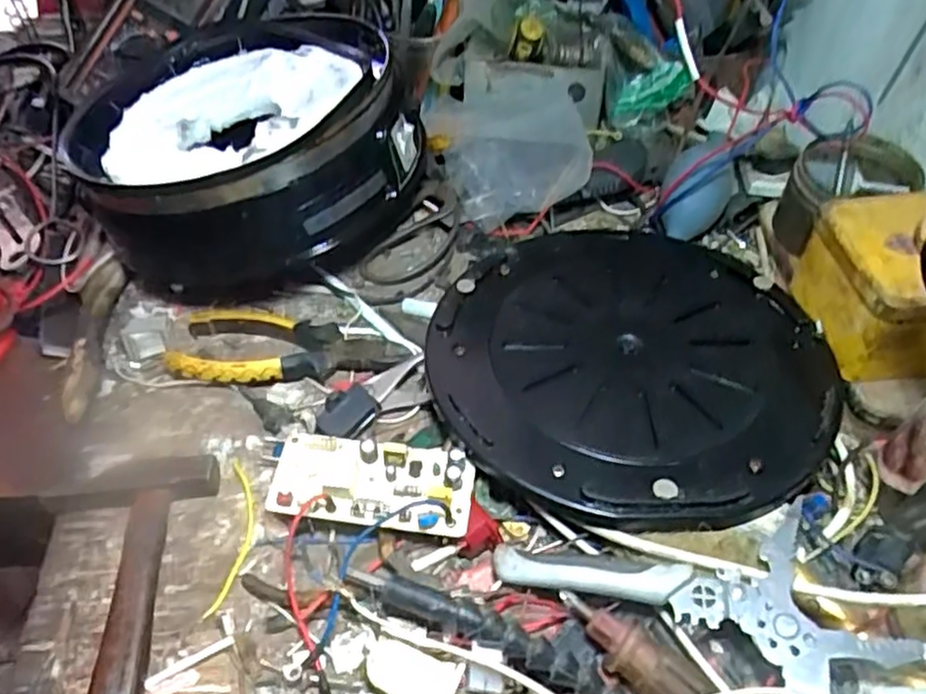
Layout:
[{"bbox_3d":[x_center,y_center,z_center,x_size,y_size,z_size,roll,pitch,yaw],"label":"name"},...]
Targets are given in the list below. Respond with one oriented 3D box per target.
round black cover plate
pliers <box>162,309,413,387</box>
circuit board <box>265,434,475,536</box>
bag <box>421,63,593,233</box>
[{"bbox_3d":[0.105,0.003,0.445,0.234,0.015,0.244,0,46,0],"label":"round black cover plate"},{"bbox_3d":[-0.121,0.005,0.479,0.158,0.017,0.059,8,46,8],"label":"pliers"},{"bbox_3d":[-0.051,0.076,0.394,0.110,0.013,0.049,5,59,3],"label":"circuit board"},{"bbox_3d":[0.030,-0.169,0.577,0.106,0.053,0.161,-11,47,-11],"label":"bag"}]

